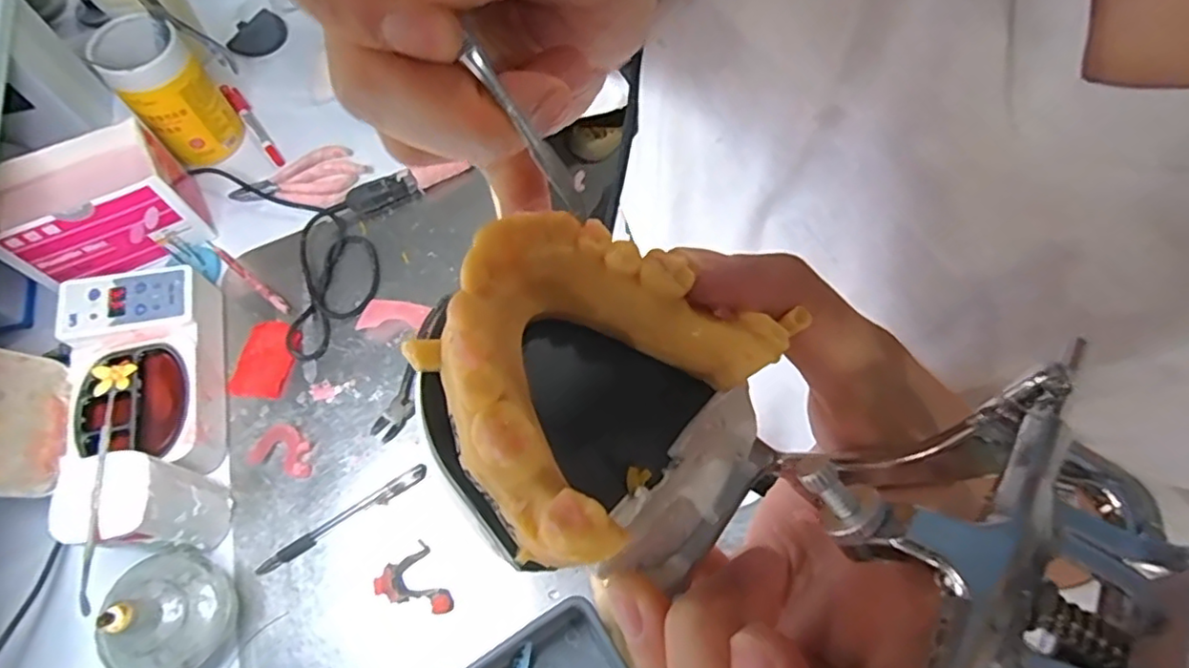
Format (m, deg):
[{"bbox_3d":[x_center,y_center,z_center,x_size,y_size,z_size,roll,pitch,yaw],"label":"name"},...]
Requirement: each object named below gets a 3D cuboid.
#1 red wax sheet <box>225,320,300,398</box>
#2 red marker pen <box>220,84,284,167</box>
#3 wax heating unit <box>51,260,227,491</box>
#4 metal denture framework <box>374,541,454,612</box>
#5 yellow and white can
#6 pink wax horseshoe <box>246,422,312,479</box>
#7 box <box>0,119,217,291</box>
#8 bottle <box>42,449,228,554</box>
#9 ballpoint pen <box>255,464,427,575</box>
[{"bbox_3d":[-0.320,0.024,0.611,0.052,0.006,0.078,12,67,4],"label":"red wax sheet"},{"bbox_3d":[-0.388,-0.242,0.707,0.017,0.018,0.122,-36,72,-14],"label":"red marker pen"},{"bbox_3d":[-0.400,0.038,0.565,0.110,0.068,0.186,-14,68,-6],"label":"wax heating unit"},{"bbox_3d":[-0.148,0.212,0.524,0.048,0.015,0.061,-39,73,-15],"label":"metal denture framework"},{"bbox_3d":[-0.441,-0.250,0.653,0.079,0.129,0.082,0,67,0],"label":"yellow and white can"},{"bbox_3d":[-0.285,0.104,0.574,0.057,0.018,0.041,14,68,6],"label":"pink wax horseshoe"},{"bbox_3d":[-0.483,-0.120,0.612,0.151,0.102,0.093,-30,70,-12],"label":"box"},{"bbox_3d":[-0.347,0.135,0.495,0.067,0.126,0.062,1,67,0],"label":"bottle"},{"bbox_3d":[-0.220,0.162,0.550,0.157,0.006,0.014,-31,71,-13],"label":"ballpoint pen"}]

